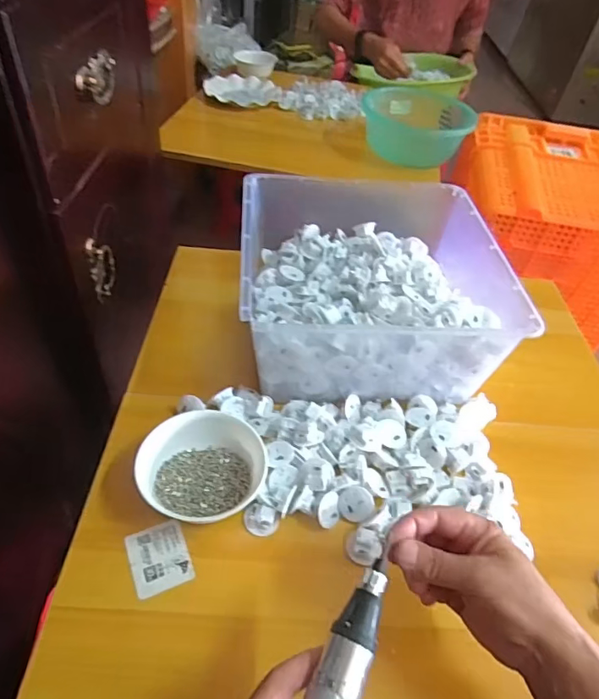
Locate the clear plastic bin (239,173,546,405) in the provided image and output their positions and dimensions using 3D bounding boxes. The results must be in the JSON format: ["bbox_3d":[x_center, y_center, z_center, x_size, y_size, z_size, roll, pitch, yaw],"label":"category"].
[{"bbox_3d":[0.097,-0.086,0.634,0.335,0.127,0.294,2,46,-6],"label":"clear plastic bin"}]

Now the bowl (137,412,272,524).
[{"bbox_3d":[-0.095,0.116,0.497,0.120,0.053,0.112,3,46,-4],"label":"bowl"}]

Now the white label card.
[{"bbox_3d":[-0.129,0.192,0.457,0.051,0.004,0.062,-13,50,-24],"label":"white label card"}]

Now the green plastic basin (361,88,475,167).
[{"bbox_3d":[0.266,-0.522,1.129,0.240,0.102,0.240,14,46,6],"label":"green plastic basin"}]

